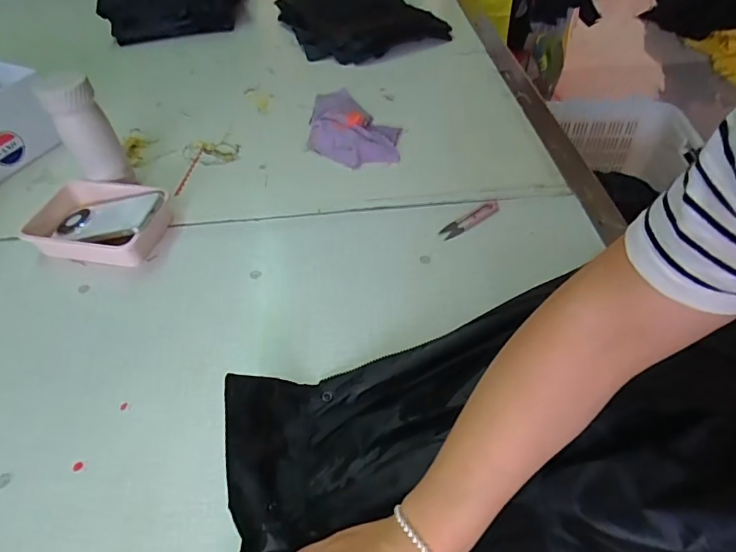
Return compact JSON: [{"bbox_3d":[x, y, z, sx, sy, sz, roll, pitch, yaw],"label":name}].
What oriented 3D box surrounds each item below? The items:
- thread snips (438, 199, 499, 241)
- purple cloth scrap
[{"bbox_3d":[0.143,-0.079,0.656,0.101,0.007,0.023,-28,53,-21],"label":"thread snips"},{"bbox_3d":[-0.025,-0.255,0.816,0.150,0.041,0.219,-3,49,-1],"label":"purple cloth scrap"}]

